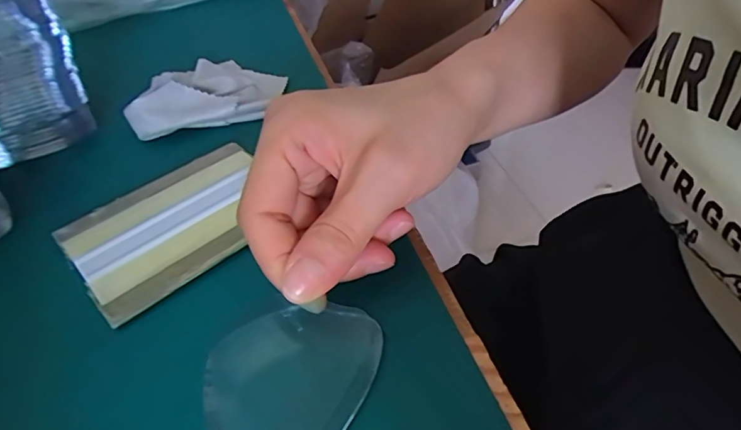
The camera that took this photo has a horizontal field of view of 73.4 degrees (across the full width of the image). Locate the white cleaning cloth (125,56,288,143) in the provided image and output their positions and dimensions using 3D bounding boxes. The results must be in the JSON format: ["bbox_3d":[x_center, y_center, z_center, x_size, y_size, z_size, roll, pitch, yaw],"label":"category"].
[{"bbox_3d":[-0.102,-0.080,0.312,0.095,0.028,0.056,-17,45,-12],"label":"white cleaning cloth"}]

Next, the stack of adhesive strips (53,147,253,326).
[{"bbox_3d":[-0.091,0.001,0.239,0.098,0.005,0.070,-35,51,-28],"label":"stack of adhesive strips"}]

